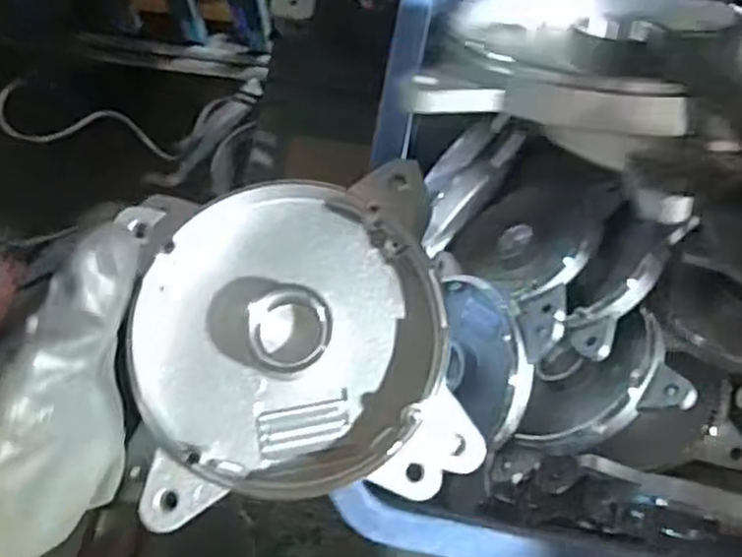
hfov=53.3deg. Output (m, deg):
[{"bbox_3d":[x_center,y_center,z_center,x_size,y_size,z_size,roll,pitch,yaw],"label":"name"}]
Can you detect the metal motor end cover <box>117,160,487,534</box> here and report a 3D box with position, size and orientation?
[{"bbox_3d":[-0.036,0.027,0.338,0.141,0.028,0.144,-8,74,-3],"label":"metal motor end cover"}]

